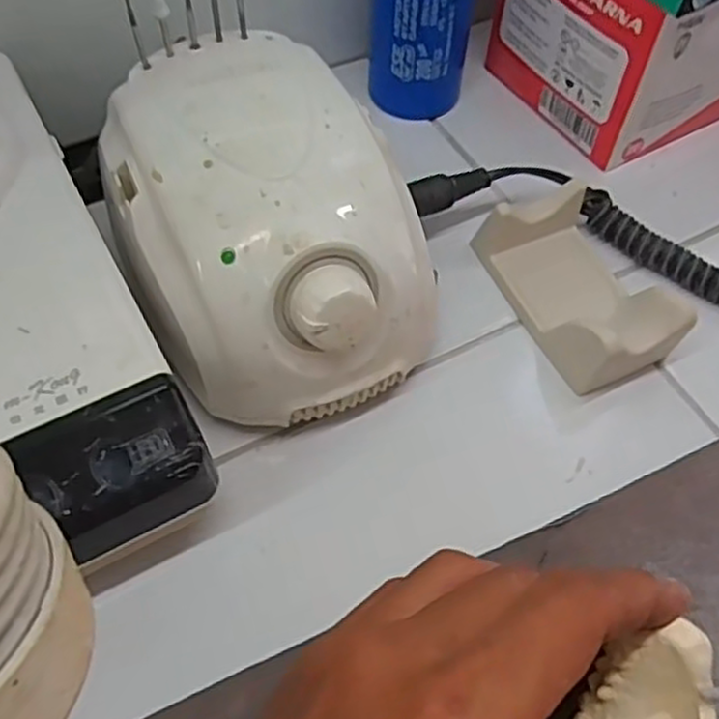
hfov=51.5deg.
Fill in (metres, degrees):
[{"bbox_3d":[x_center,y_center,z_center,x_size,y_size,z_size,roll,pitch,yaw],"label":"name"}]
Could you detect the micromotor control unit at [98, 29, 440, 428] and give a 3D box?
[{"bbox_3d":[-0.035,-0.049,0.291,0.109,0.085,0.137,-25,60,-17],"label":"micromotor control unit"}]

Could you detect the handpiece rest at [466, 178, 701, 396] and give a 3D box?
[{"bbox_3d":[0.092,-0.032,0.313,0.048,0.034,0.093,-19,59,-13],"label":"handpiece rest"}]

